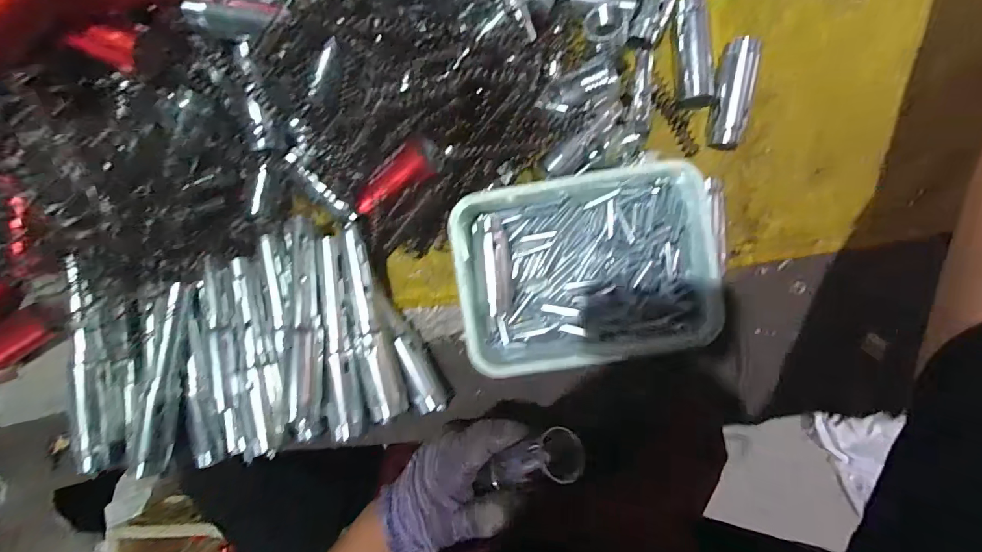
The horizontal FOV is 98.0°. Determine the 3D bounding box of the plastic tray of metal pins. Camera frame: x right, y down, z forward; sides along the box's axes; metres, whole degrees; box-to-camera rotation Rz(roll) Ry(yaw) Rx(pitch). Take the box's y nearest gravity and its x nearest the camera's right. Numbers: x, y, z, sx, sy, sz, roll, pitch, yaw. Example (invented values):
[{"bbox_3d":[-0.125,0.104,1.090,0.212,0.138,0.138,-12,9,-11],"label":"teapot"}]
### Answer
[{"bbox_3d":[0.065,-0.006,0.306,0.171,0.042,0.130,-8,94,3],"label":"plastic tray of metal pins"}]

